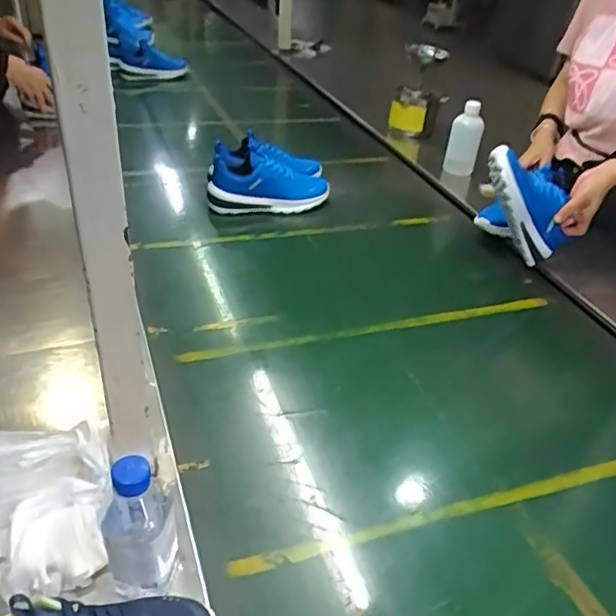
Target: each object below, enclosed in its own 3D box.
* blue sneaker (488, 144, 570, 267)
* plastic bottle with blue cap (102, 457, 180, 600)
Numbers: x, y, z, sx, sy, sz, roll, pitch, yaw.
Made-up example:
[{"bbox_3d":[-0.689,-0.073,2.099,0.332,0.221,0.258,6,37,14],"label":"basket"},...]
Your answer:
[{"bbox_3d":[0.396,-0.184,1.028,0.099,0.231,0.092,-22,29,27],"label":"blue sneaker"},{"bbox_3d":[-0.155,0.197,0.534,0.064,0.157,0.068,-10,37,-21],"label":"plastic bottle with blue cap"}]

